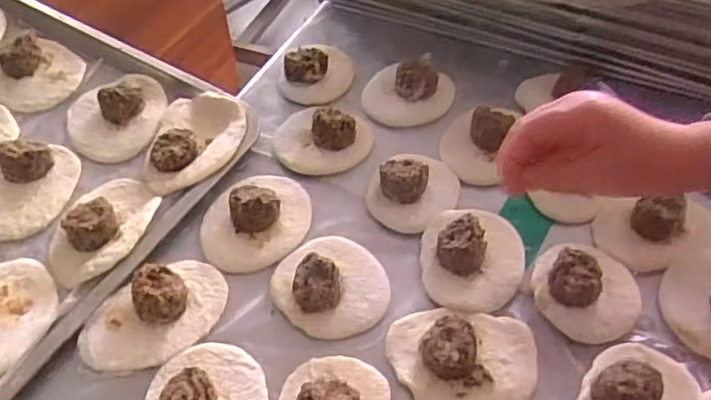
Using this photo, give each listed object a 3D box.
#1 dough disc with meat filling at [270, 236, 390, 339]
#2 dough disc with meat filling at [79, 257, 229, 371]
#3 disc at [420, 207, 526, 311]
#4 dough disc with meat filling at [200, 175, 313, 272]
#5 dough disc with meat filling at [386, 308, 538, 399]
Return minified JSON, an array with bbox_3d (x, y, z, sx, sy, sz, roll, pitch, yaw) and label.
[{"bbox_3d":[-0.019,0.061,0.499,0.084,0.032,0.087,0,49,0],"label":"dough disc with meat filling"},{"bbox_3d":[-0.149,0.081,0.480,0.110,0.028,0.070,-32,56,-24],"label":"dough disc with meat filling"},{"bbox_3d":[0.094,0.040,0.517,0.079,0.034,0.096,8,50,7],"label":"disc"},{"bbox_3d":[-0.084,0.009,0.540,0.091,0.029,0.086,0,49,0],"label":"dough disc with meat filling"},{"bbox_3d":[0.078,0.107,0.459,0.100,0.027,0.083,-10,50,-8],"label":"dough disc with meat filling"}]

